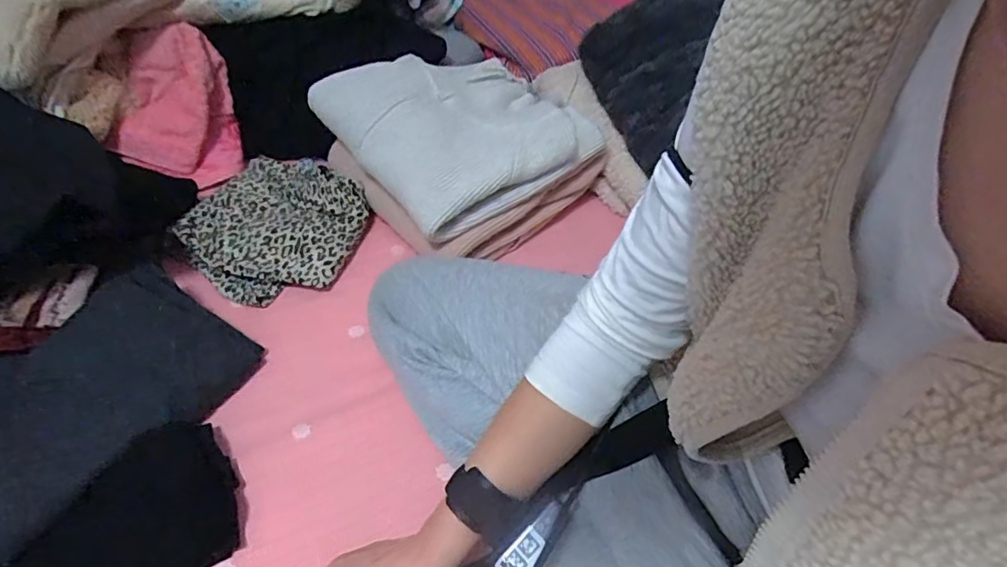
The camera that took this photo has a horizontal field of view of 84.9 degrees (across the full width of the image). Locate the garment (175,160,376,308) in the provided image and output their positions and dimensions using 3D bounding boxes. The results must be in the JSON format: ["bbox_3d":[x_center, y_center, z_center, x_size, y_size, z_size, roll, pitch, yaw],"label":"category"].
[{"bbox_3d":[-0.311,-0.088,0.737,0.212,0.056,0.275,-35,57,-27],"label":"garment"}]

